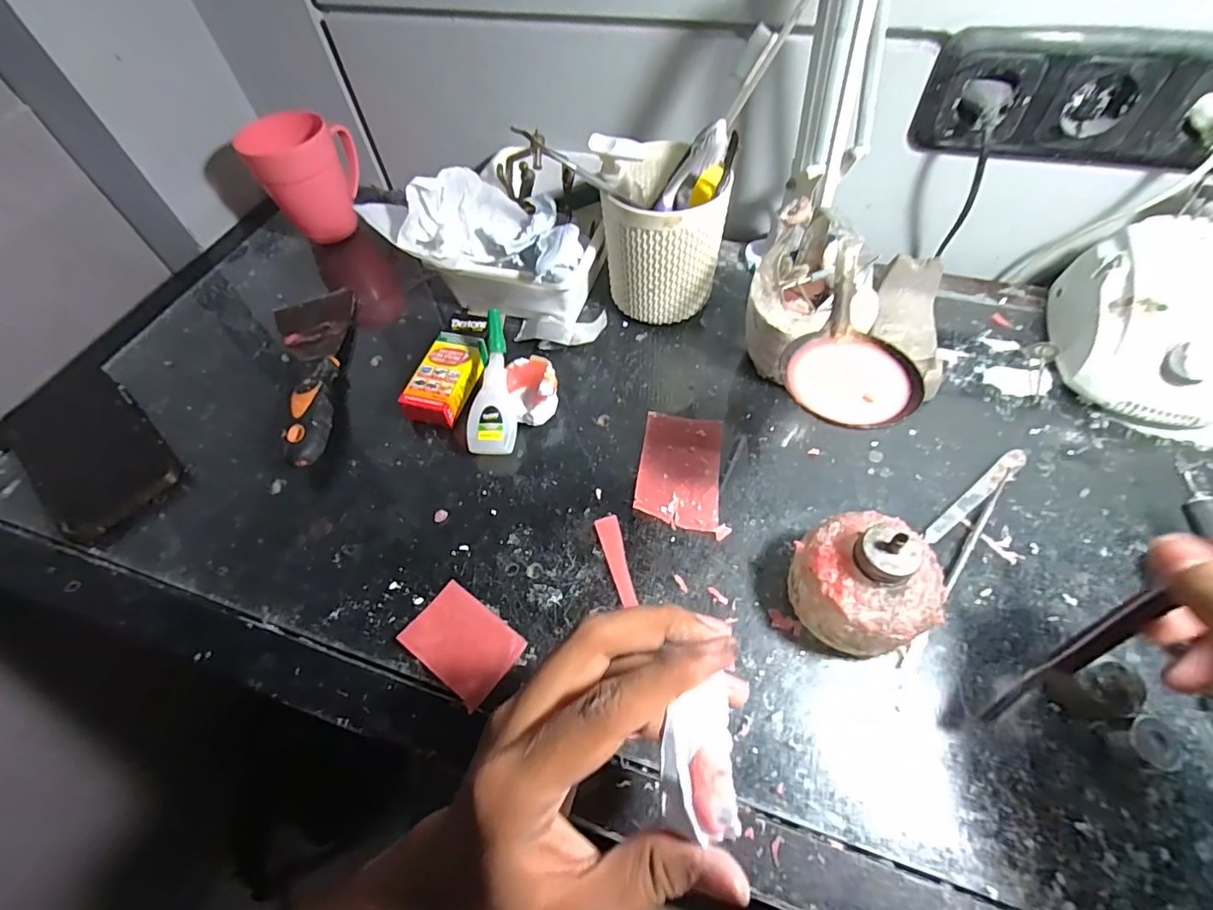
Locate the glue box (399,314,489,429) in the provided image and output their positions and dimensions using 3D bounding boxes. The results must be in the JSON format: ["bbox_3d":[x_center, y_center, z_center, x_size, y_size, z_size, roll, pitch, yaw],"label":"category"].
[{"bbox_3d":[-0.123,-0.068,0.431,0.044,0.028,0.098,14,59,12],"label":"glue box"}]

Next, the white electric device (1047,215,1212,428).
[{"bbox_3d":[0.407,-0.095,0.383,0.111,0.083,0.140,19,60,14],"label":"white electric device"}]

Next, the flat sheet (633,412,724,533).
[{"bbox_3d":[0.052,0.010,0.375,0.056,0.007,0.086,7,58,7],"label":"flat sheet"}]

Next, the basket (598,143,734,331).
[{"bbox_3d":[0.040,-0.183,0.435,0.086,0.127,0.102,-21,59,-10],"label":"basket"}]

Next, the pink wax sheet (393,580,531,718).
[{"bbox_3d":[-0.086,0.112,0.319,0.066,0.004,0.046,32,64,21],"label":"pink wax sheet"}]

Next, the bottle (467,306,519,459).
[{"bbox_3d":[-0.082,-0.054,0.390,0.033,0.017,0.105,2,83,5],"label":"bottle"}]

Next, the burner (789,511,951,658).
[{"bbox_3d":[0.143,0.068,0.292,0.071,0.072,0.066,34,65,22],"label":"burner"}]

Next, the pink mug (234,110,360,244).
[{"bbox_3d":[-0.291,-0.277,0.531,0.094,0.107,0.087,-24,59,-12],"label":"pink mug"}]

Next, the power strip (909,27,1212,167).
[{"bbox_3d":[0.343,-0.249,0.369,0.216,0.081,0.033,11,59,10],"label":"power strip"}]

